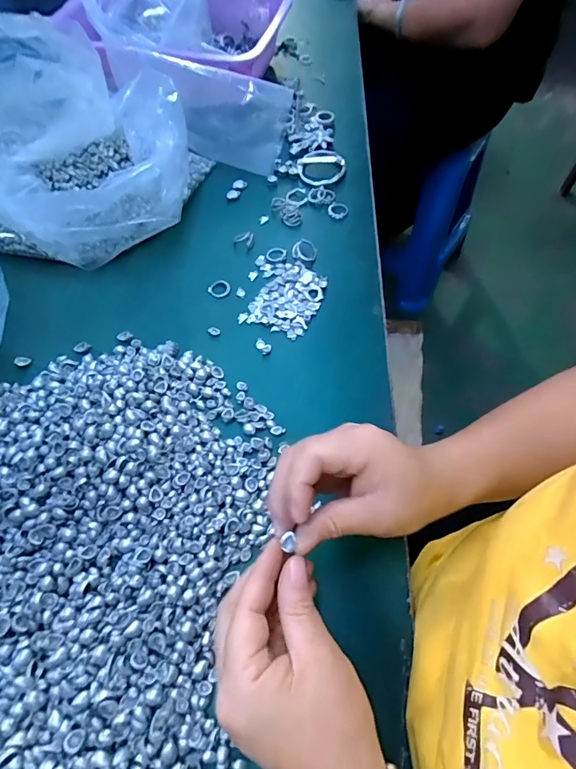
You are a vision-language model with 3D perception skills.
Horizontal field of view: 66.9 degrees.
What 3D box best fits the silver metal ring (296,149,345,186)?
[{"bbox_3d":[0.042,-0.272,0.542,0.055,0.013,0.071,-29,66,-19],"label":"silver metal ring"}]

